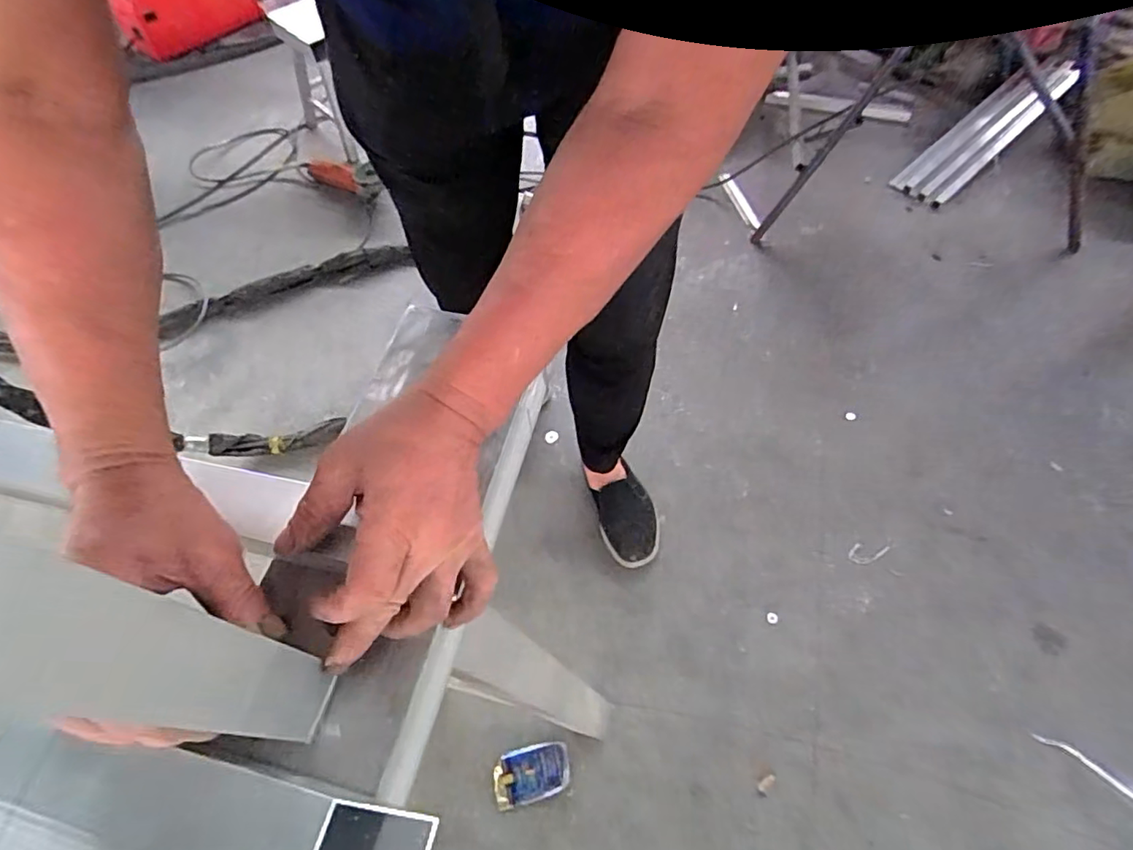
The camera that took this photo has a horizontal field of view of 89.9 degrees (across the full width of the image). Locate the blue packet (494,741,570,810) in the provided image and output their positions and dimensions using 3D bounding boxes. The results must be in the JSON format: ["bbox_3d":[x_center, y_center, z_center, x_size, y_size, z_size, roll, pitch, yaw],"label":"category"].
[{"bbox_3d":[-0.052,0.523,0.854,0.115,0.029,0.071,-16,59,-5],"label":"blue packet"}]

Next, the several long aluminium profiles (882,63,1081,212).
[{"bbox_3d":[1.040,-0.734,1.416,0.519,0.033,0.141,-42,64,-4],"label":"several long aluminium profiles"}]

